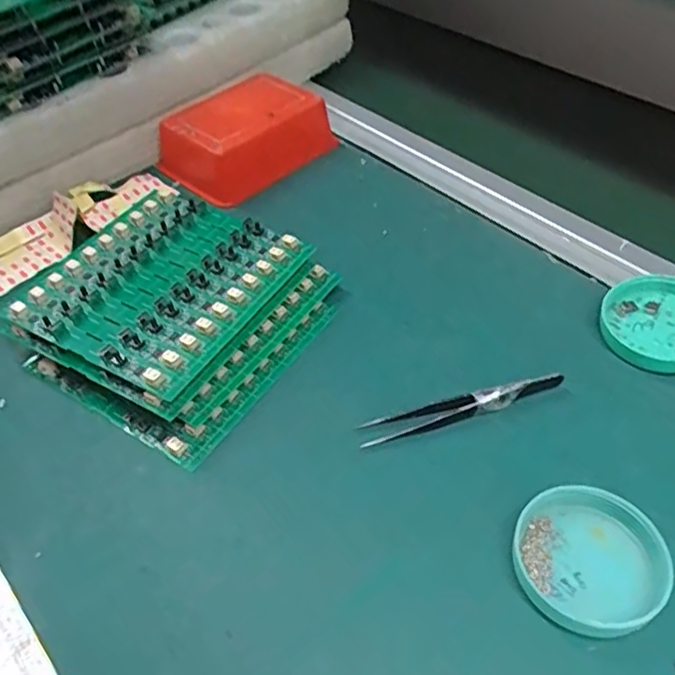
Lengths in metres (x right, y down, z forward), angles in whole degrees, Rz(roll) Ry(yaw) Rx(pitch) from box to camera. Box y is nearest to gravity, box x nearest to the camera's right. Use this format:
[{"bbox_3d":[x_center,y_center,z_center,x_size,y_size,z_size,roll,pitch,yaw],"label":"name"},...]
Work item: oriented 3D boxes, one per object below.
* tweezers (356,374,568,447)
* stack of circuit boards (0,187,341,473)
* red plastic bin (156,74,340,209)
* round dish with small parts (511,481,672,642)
[{"bbox_3d":[0.069,0.038,0.348,0.114,0.013,0.014,-13,47,-8],"label":"tweezers"},{"bbox_3d":[-0.099,-0.020,0.394,0.151,0.039,0.152,24,53,23],"label":"stack of circuit boards"},{"bbox_3d":[-0.078,-0.173,0.536,0.102,0.046,0.124,34,58,29],"label":"red plastic bin"},{"bbox_3d":[0.114,0.099,0.289,0.065,0.012,0.063,-2,48,2],"label":"round dish with small parts"}]

